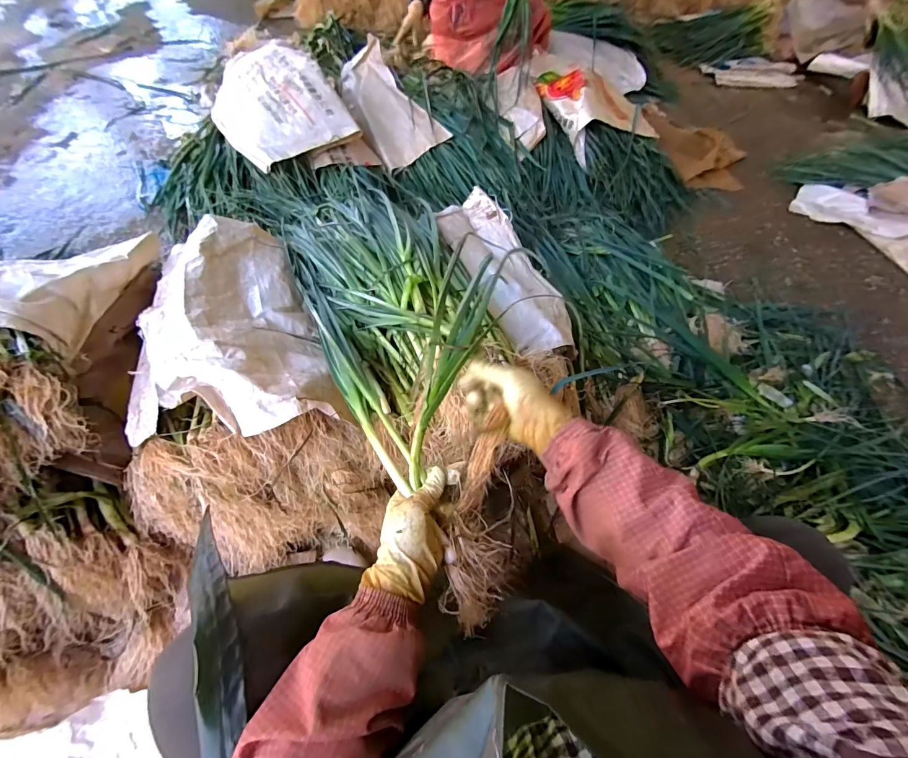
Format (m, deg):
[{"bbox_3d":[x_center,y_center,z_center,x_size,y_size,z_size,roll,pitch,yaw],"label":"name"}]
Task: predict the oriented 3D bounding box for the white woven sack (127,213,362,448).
[{"bbox_3d":[-0.415,-0.111,0.649,0.301,0.119,0.526,-22,62,-16],"label":"white woven sack"}]

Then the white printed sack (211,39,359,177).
[{"bbox_3d":[-0.539,-0.823,1.106,0.322,0.106,0.488,-31,65,-21],"label":"white printed sack"}]

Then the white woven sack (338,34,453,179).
[{"bbox_3d":[-0.221,-0.933,1.271,0.231,0.104,0.504,-23,65,-14],"label":"white woven sack"}]

